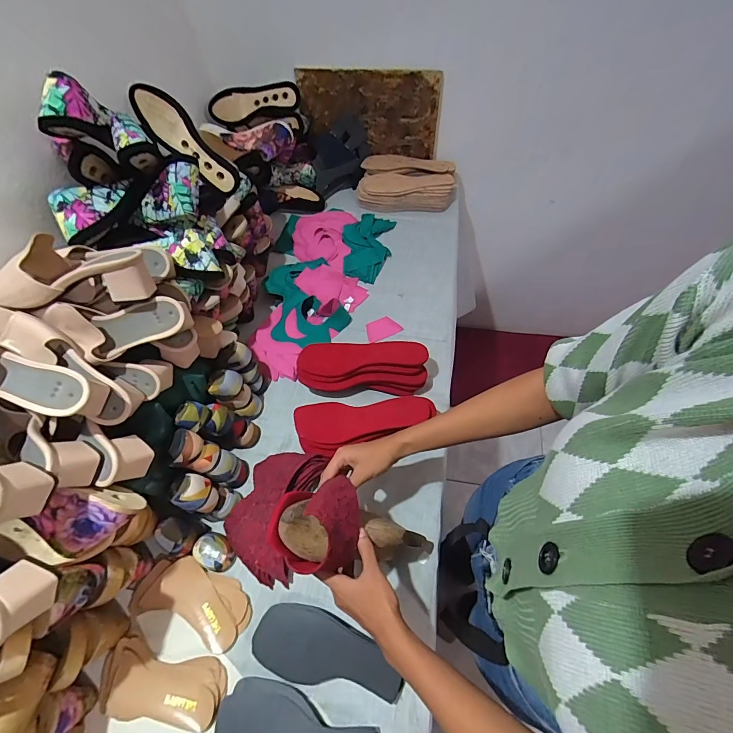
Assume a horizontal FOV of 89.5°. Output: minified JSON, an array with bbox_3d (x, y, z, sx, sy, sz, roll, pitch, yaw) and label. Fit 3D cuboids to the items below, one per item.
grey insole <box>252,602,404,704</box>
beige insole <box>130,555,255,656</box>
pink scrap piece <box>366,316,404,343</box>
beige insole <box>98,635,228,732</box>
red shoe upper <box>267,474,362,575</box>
[{"bbox_3d":[-0.057,0.404,0.530,0.207,0.015,0.086,6,60,8],"label":"grey insole"},{"bbox_3d":[-0.272,0.366,0.584,0.187,0.007,0.089,14,61,13],"label":"beige insole"},{"bbox_3d":[0.038,-0.087,0.840,0.076,0.005,0.054,-24,62,2],"label":"pink scrap piece"},{"bbox_3d":[-0.292,0.451,0.523,0.176,0.015,0.084,8,60,9],"label":"beige insole"},{"bbox_3d":[-0.060,0.195,0.463,0.102,0.083,0.103,-8,59,-1],"label":"red shoe upper"}]

